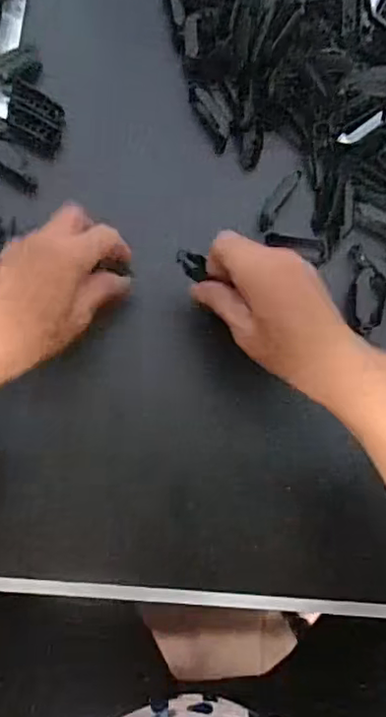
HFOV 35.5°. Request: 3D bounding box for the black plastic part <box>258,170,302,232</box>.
[{"bbox_3d":[0.068,-0.128,0.487,0.015,0.006,0.055,32,78,1],"label":"black plastic part"}]

